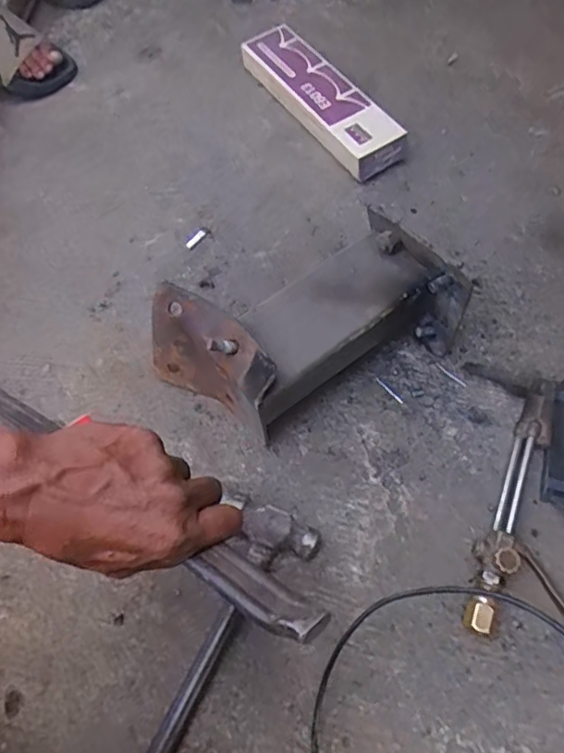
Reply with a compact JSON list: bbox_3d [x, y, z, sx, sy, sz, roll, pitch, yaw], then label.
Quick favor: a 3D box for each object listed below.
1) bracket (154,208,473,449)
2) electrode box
[{"bbox_3d":[0.019,-0.054,0.632,0.306,0.115,0.164,-27,66,-9],"label":"bracket"},{"bbox_3d":[0.053,-0.407,0.846,0.087,0.055,0.321,-29,66,-10],"label":"electrode box"}]

